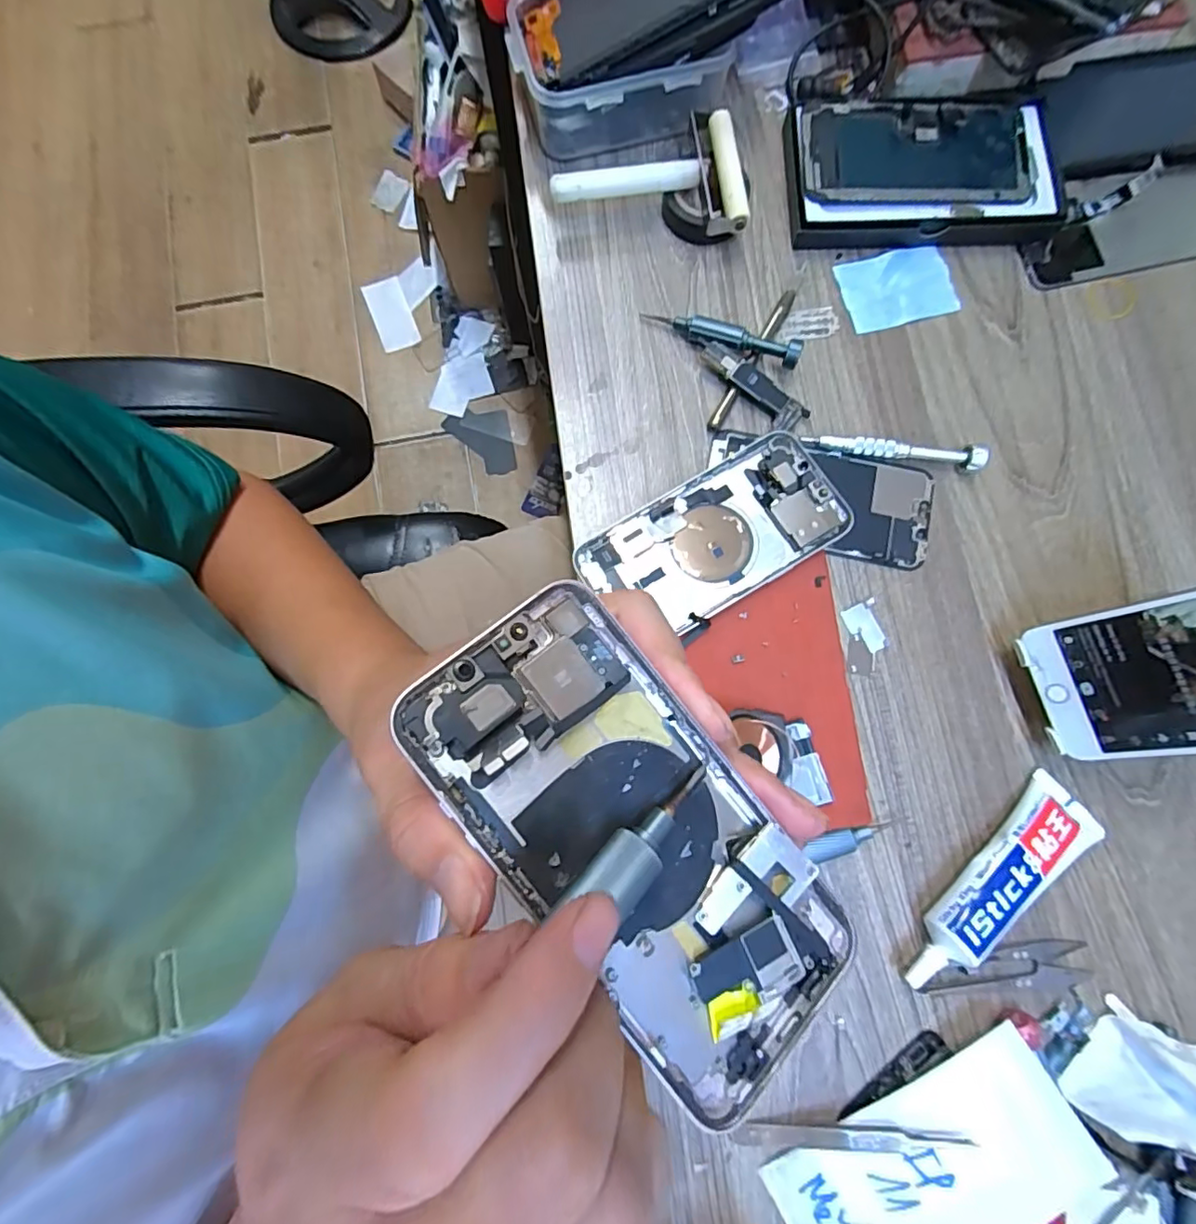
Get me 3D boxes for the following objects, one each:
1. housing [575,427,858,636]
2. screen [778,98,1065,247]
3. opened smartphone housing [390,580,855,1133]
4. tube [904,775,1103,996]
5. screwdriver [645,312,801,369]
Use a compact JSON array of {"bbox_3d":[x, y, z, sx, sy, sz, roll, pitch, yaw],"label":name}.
[{"bbox_3d":[0.065,-0.040,0.320,0.143,0.010,0.070,-30,80,-4],"label":"housing"},{"bbox_3d":[0.223,-0.302,0.394,0.184,0.026,0.109,-2,79,1],"label":"screen"},{"bbox_3d":[0.012,0.064,0.165,0.069,0.013,0.144,-39,90,-20],"label":"opened smartphone housing"},{"bbox_3d":[0.218,0.149,0.314,0.137,0.027,0.038,-39,81,-6],"label":"tube"},{"bbox_3d":[0.080,-0.179,0.374,0.103,0.021,0.014,18,80,4],"label":"screwdriver"}]

